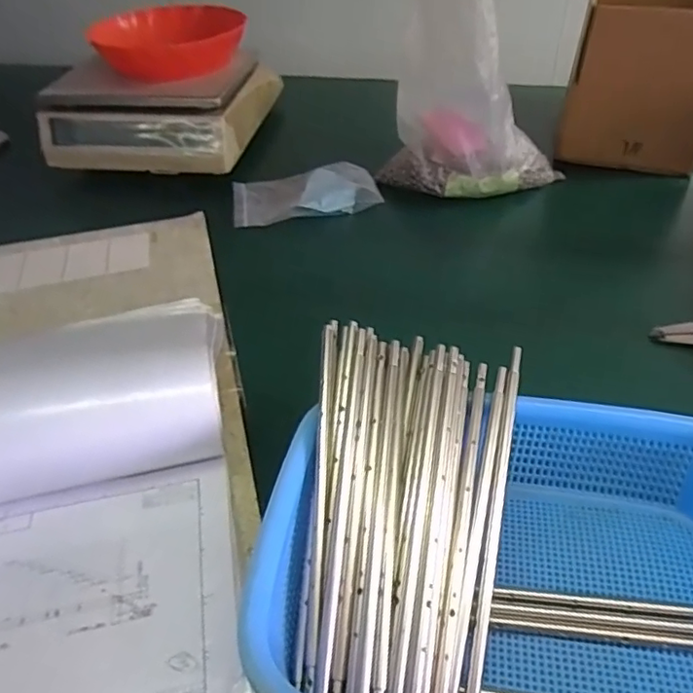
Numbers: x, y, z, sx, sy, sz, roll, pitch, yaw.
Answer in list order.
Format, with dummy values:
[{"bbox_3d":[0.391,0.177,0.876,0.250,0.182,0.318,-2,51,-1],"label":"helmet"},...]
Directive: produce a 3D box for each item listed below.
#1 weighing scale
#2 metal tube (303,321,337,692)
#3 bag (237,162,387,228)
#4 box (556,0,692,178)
[{"bbox_3d":[-0.263,-0.359,0.879,0.264,0.128,0.280,3,41,6],"label":"weighing scale"},{"bbox_3d":[-0.015,0.081,0.352,0.007,0.006,0.214,0,63,5],"label":"metal tube"},{"bbox_3d":[-0.053,-0.197,0.759,0.181,0.014,0.116,-9,42,-5],"label":"bag"},{"bbox_3d":[0.407,-0.380,0.801,0.175,0.183,0.237,12,45,18],"label":"box"}]

